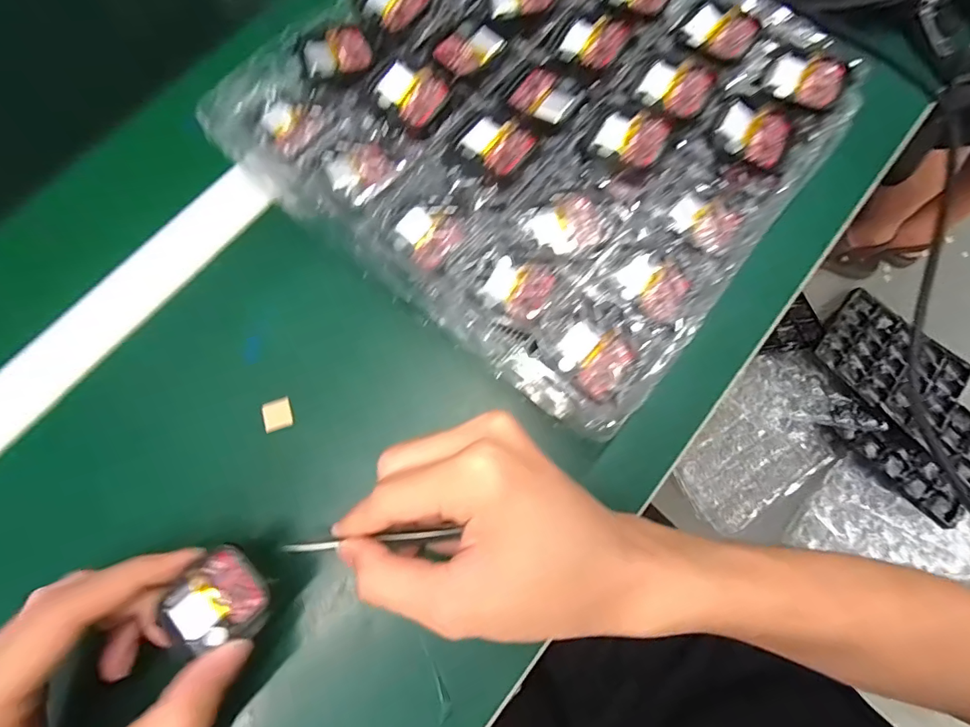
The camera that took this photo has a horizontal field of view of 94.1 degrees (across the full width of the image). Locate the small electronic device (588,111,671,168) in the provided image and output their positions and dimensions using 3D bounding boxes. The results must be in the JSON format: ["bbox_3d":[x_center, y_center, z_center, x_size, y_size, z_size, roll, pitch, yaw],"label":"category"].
[{"bbox_3d":[0.079,-0.125,0.247,0.037,0.008,0.032,30,78,10],"label":"small electronic device"}]

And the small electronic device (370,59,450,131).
[{"bbox_3d":[-0.042,-0.153,0.253,0.040,0.006,0.036,31,78,10],"label":"small electronic device"}]

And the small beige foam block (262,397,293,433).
[{"bbox_3d":[-0.121,0.030,0.263,0.015,0.004,0.018,-18,74,-3],"label":"small beige foam block"}]

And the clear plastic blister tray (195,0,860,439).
[{"bbox_3d":[0.031,-0.143,0.259,0.272,0.027,0.258,38,79,12],"label":"clear plastic blister tray"}]

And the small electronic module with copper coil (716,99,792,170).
[{"bbox_3d":[0.147,-0.127,0.247,0.038,0.008,0.031,22,76,8],"label":"small electronic module with copper coil"}]

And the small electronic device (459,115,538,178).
[{"bbox_3d":[0.006,-0.119,0.243,0.034,0.006,0.032,39,79,12],"label":"small electronic device"}]

